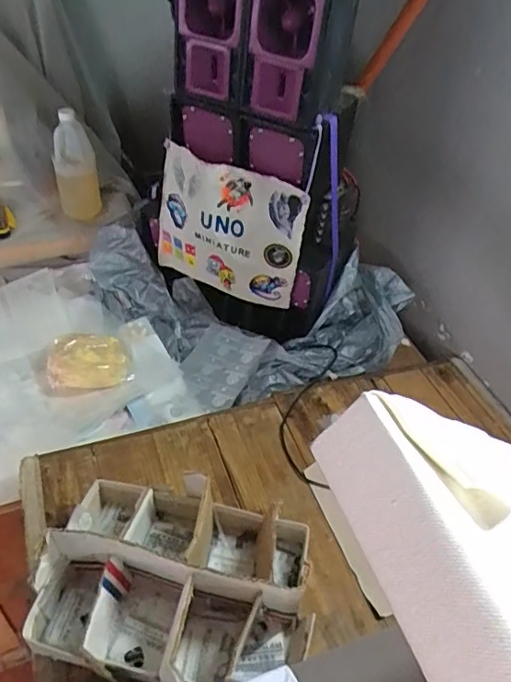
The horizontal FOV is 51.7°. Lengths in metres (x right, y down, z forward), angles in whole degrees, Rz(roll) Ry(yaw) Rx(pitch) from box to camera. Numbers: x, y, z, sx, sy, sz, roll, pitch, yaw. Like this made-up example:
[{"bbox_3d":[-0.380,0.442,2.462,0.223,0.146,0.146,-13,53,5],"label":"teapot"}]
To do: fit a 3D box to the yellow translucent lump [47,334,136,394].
[{"bbox_3d":[-0.314,0.041,0.989,0.150,0.050,0.129,-13,48,-21],"label":"yellow translucent lump"}]

